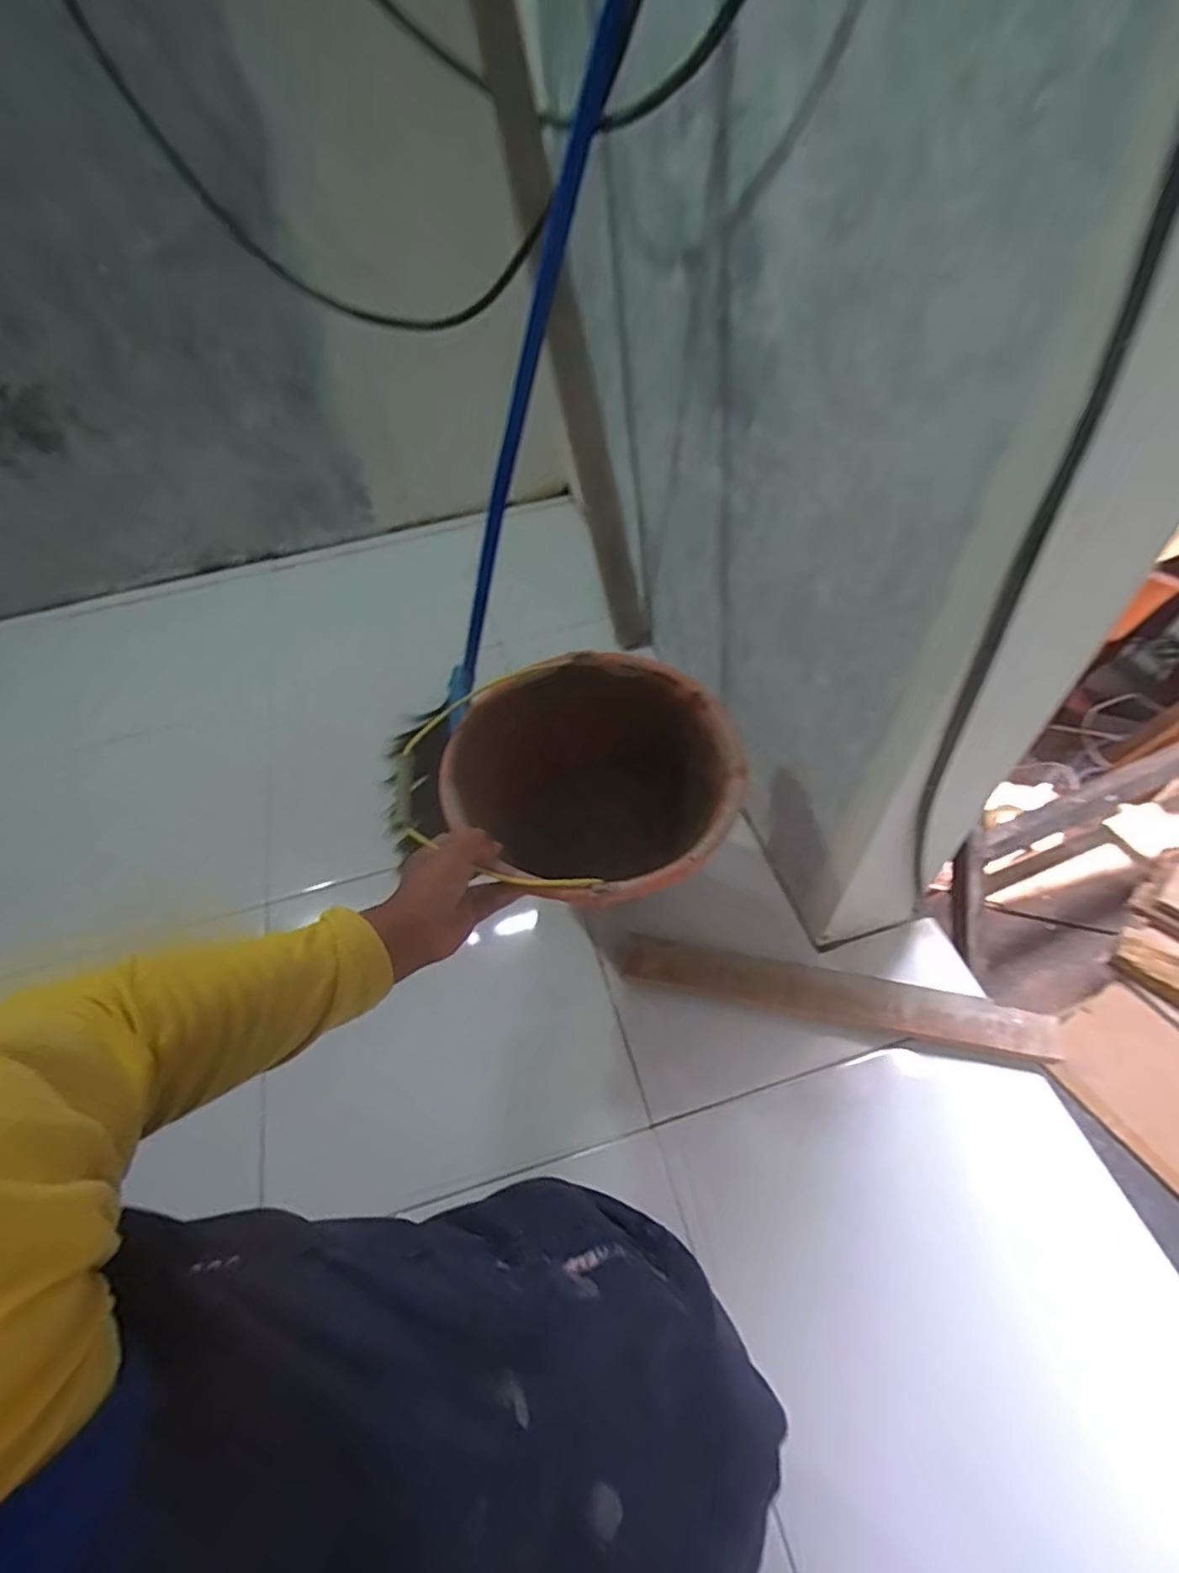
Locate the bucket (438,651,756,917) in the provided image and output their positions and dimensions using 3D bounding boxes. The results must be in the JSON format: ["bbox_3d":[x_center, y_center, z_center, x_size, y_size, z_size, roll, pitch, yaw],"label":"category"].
[{"bbox_3d":[0.027,0.020,0.708,0.253,0.222,0.280,12,55,14],"label":"bucket"}]

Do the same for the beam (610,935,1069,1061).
[{"bbox_3d":[0.270,0.230,0.726,0.459,0.023,0.062,7,54,11],"label":"beam"}]

